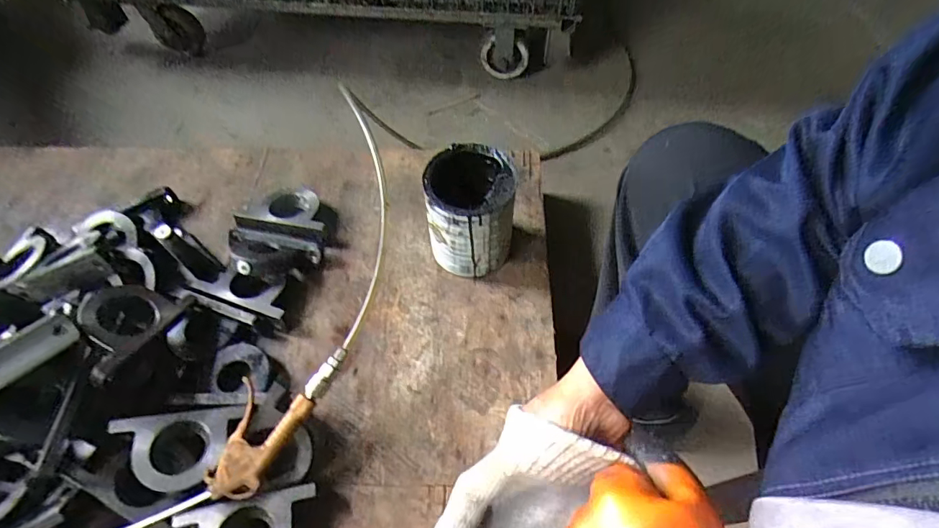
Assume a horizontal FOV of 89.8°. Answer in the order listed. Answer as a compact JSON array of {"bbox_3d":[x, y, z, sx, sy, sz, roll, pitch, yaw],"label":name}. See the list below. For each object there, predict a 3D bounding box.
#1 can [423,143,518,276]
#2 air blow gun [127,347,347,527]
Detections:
[{"bbox_3d":[0.002,-0.072,0.693,0.117,0.160,0.120,2,58,3],"label":"can"},{"bbox_3d":[-0.302,0.235,0.522,0.399,0.024,0.099,-38,85,-13],"label":"air blow gun"}]

